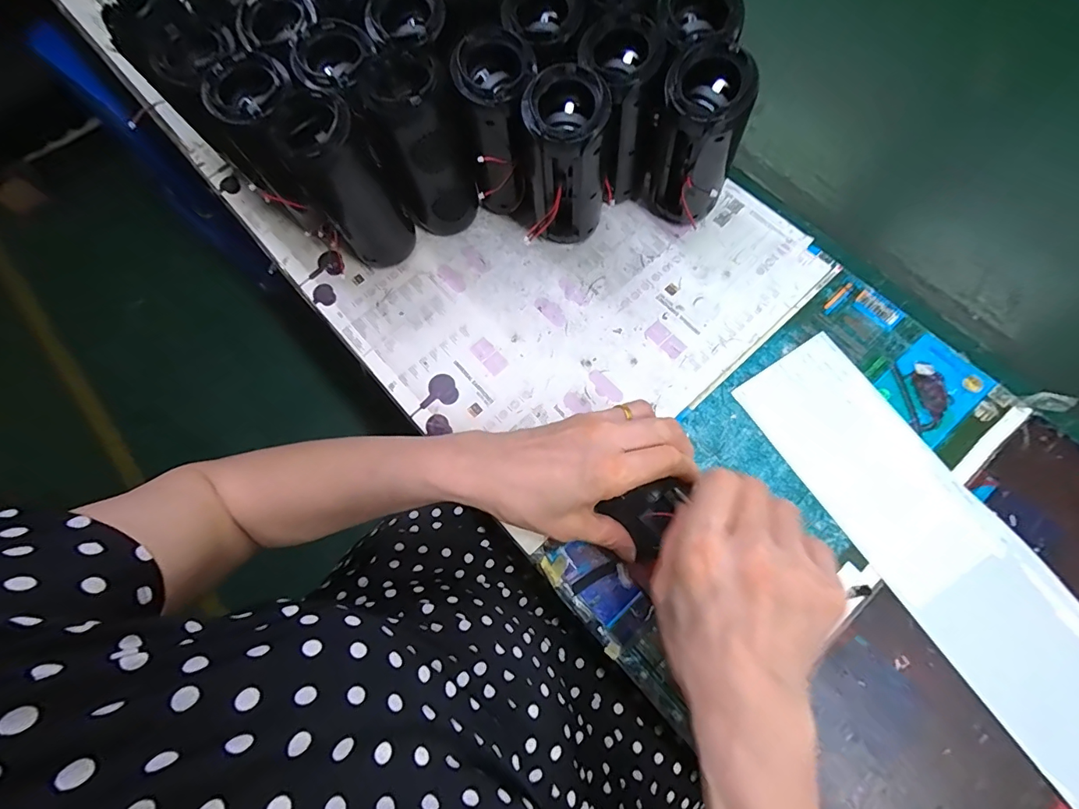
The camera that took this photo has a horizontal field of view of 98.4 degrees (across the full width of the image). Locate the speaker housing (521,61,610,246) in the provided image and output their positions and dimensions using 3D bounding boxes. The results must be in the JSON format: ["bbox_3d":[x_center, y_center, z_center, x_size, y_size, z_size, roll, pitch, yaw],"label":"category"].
[{"bbox_3d":[0.021,-0.185,0.385,0.061,0.144,0.061,6,72,4],"label":"speaker housing"}]

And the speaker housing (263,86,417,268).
[{"bbox_3d":[-0.160,-0.183,0.395,0.067,0.144,0.065,-27,73,-7],"label":"speaker housing"}]

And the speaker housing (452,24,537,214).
[{"bbox_3d":[-0.031,-0.220,0.396,0.056,0.142,0.066,-10,72,-1],"label":"speaker housing"}]

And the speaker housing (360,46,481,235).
[{"bbox_3d":[-0.098,-0.204,0.392,0.063,0.144,0.064,-33,74,-9],"label":"speaker housing"}]

